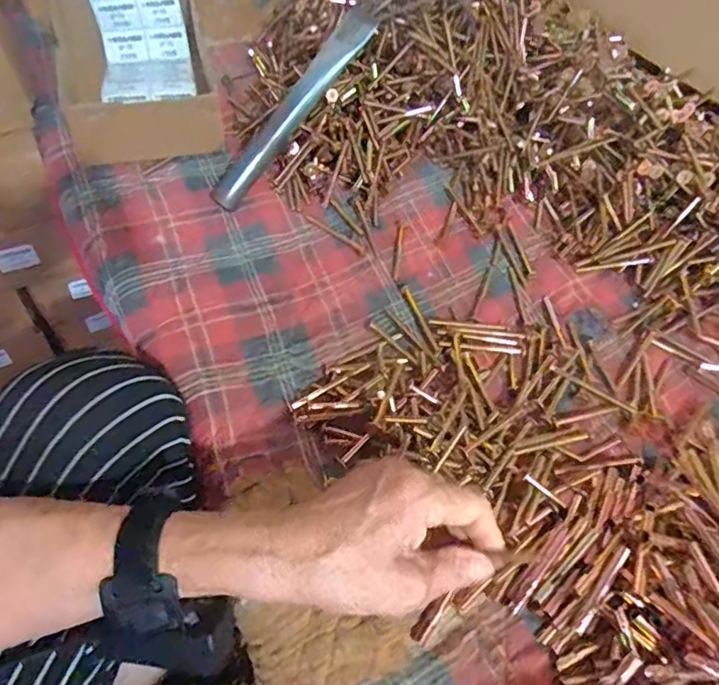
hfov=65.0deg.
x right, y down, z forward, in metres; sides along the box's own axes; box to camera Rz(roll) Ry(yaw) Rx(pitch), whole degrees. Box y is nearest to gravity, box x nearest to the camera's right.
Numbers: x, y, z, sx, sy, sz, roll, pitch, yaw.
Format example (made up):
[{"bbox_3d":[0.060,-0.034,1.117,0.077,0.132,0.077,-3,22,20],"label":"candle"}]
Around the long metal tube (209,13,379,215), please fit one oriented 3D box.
[{"bbox_3d":[-0.063,-0.219,0.532,0.027,0.026,0.221,39,92,19],"label":"long metal tube"}]

